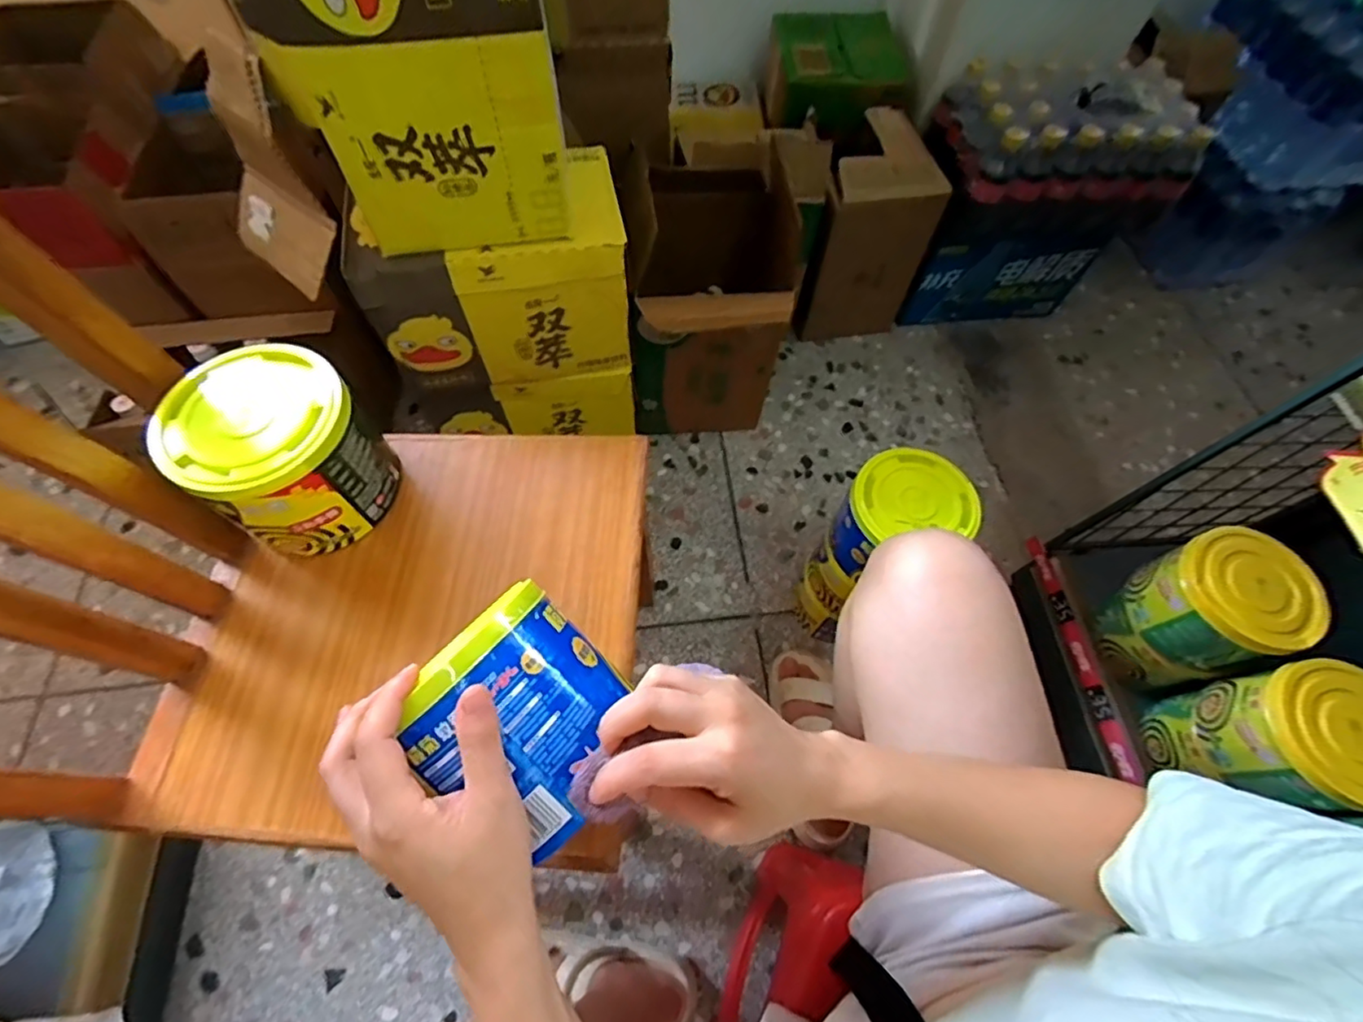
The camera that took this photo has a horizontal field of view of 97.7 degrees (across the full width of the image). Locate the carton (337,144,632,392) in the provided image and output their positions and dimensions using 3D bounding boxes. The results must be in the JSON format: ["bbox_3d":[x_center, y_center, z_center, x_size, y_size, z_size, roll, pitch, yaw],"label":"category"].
[{"bbox_3d":[-0.240,-0.301,0.808,0.316,0.243,0.179,-11,64,-8],"label":"carton"}]

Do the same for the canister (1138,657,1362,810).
[{"bbox_3d":[0.626,0.249,0.641,0.133,0.192,0.125,1,63,-2],"label":"canister"}]

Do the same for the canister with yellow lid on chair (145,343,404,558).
[{"bbox_3d":[-0.329,-0.048,0.494,0.132,0.120,0.127,1,63,-2],"label":"canister with yellow lid on chair"}]

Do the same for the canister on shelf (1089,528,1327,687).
[{"bbox_3d":[0.600,0.120,0.707,0.131,0.187,0.134,-23,67,-14],"label":"canister on shelf"}]

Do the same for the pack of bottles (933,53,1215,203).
[{"bbox_3d":[0.631,-0.614,0.948,0.376,0.124,0.228,-9,64,-7],"label":"pack of bottles"}]

